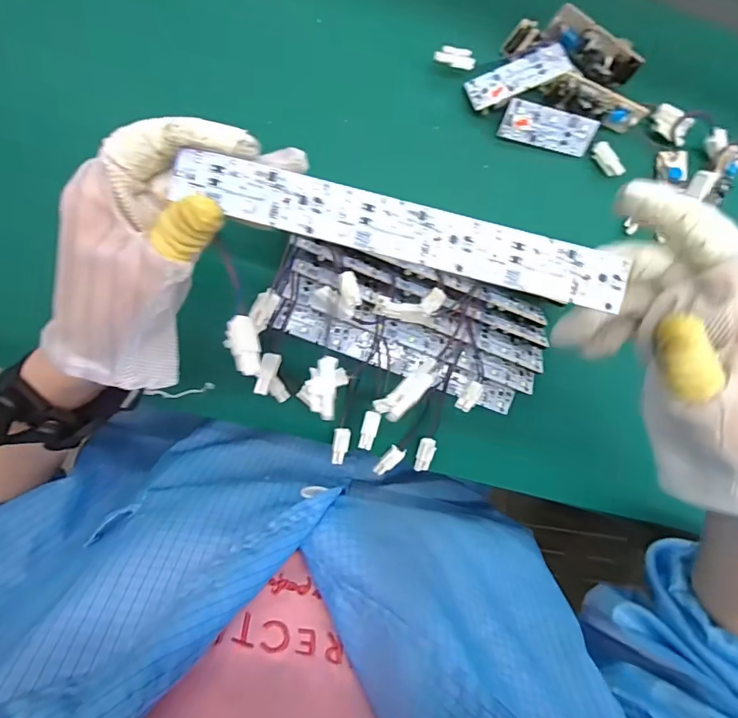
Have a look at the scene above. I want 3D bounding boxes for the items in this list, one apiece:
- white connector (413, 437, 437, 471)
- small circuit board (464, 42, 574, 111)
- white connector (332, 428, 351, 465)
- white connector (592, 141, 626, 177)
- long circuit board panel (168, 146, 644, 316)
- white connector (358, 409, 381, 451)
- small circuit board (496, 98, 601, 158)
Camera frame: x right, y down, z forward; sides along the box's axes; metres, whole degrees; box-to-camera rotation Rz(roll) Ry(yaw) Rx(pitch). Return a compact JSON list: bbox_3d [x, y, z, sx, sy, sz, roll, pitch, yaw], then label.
[{"bbox_3d":[0.041,0.072,0.350,0.012,0.005,0.026,15,95,-9],"label":"white connector"},{"bbox_3d":[0.099,-0.191,0.317,0.066,0.004,0.029,-19,75,8],"label":"small circuit board"},{"bbox_3d":[-0.021,0.064,0.345,0.012,0.006,0.026,12,95,-8],"label":"white connector"},{"bbox_3d":[0.169,-0.141,0.333,0.014,0.006,0.028,-36,87,-2],"label":"white connector"},{"bbox_3d":[0.013,-0.054,0.197,0.186,0.004,0.024,14,95,-1],"label":"long circuit board panel"},{"bbox_3d":[0.001,0.050,0.327,0.011,0.004,0.027,15,95,-9],"label":"white connector"},{"bbox_3d":[0.124,-0.158,0.326,0.066,0.004,0.024,9,133,-10],"label":"small circuit board"}]

